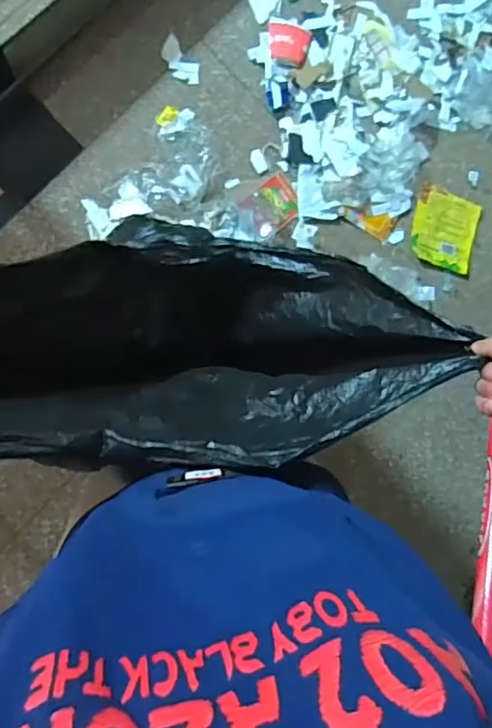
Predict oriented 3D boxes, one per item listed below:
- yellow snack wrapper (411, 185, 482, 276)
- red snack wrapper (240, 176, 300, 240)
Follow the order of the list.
[{"bbox_3d":[0.534,-0.359,1.533,0.184,0.024,0.198,15,87,-8],"label":"yellow snack wrapper"},{"bbox_3d":[0.066,-0.399,1.445,0.147,0.017,0.111,-40,95,-7],"label":"red snack wrapper"}]

